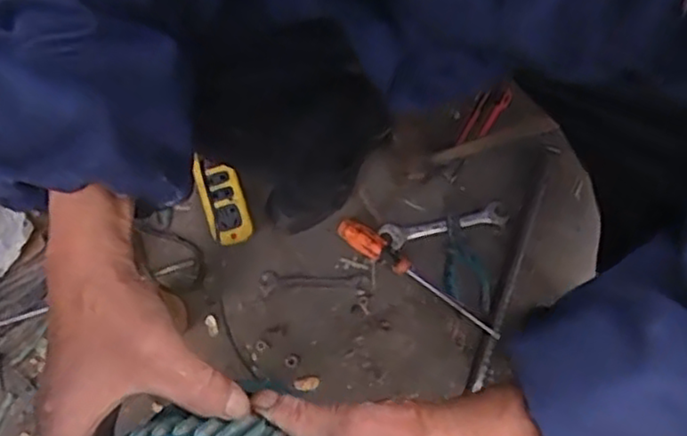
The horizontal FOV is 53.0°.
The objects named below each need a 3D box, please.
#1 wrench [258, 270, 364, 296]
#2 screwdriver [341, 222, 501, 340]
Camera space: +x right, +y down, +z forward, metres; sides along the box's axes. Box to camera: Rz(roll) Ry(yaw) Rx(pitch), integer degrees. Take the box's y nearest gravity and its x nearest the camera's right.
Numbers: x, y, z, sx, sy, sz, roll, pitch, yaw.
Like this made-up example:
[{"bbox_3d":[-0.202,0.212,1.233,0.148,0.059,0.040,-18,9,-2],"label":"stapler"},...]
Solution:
[{"bbox_3d":[-0.044,0.087,0.938,0.139,0.007,0.030,-2,76,3],"label":"wrench"},{"bbox_3d":[0.101,0.077,0.917,0.251,0.033,0.030,32,80,11],"label":"screwdriver"}]

